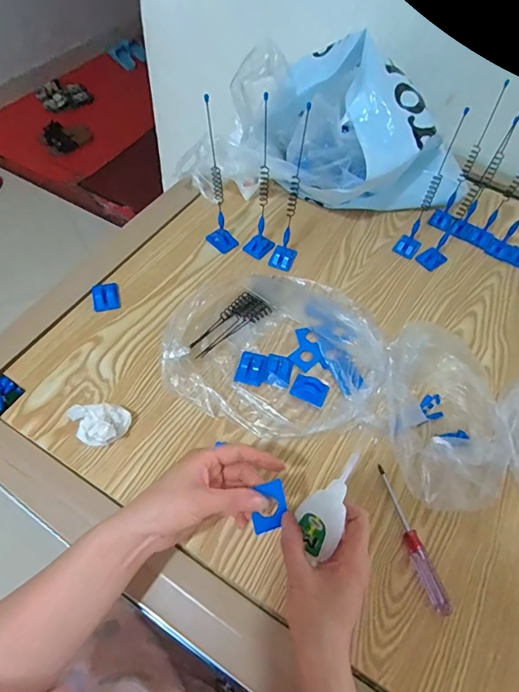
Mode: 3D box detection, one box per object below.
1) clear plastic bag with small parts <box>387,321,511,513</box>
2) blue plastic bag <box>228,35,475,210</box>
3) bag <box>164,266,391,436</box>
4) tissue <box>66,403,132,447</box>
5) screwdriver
[{"bbox_3d":[0.219,0.056,0.505,0.149,0.098,0.234,13,57,3],"label":"clear plastic bag with small parts"},{"bbox_3d":[0.139,-0.333,0.692,0.370,0.184,0.195,38,62,18],"label":"blue plastic bag"},{"bbox_3d":[0.032,-0.013,0.554,0.261,0.061,0.249,16,58,5],"label":"bag"},{"bbox_3d":[-0.186,0.085,0.477,0.071,0.048,0.047,7,57,0],"label":"tissue"},{"bbox_3d":[0.163,0.200,0.455,0.019,0.013,0.148,-10,59,-11],"label":"screwdriver"}]

